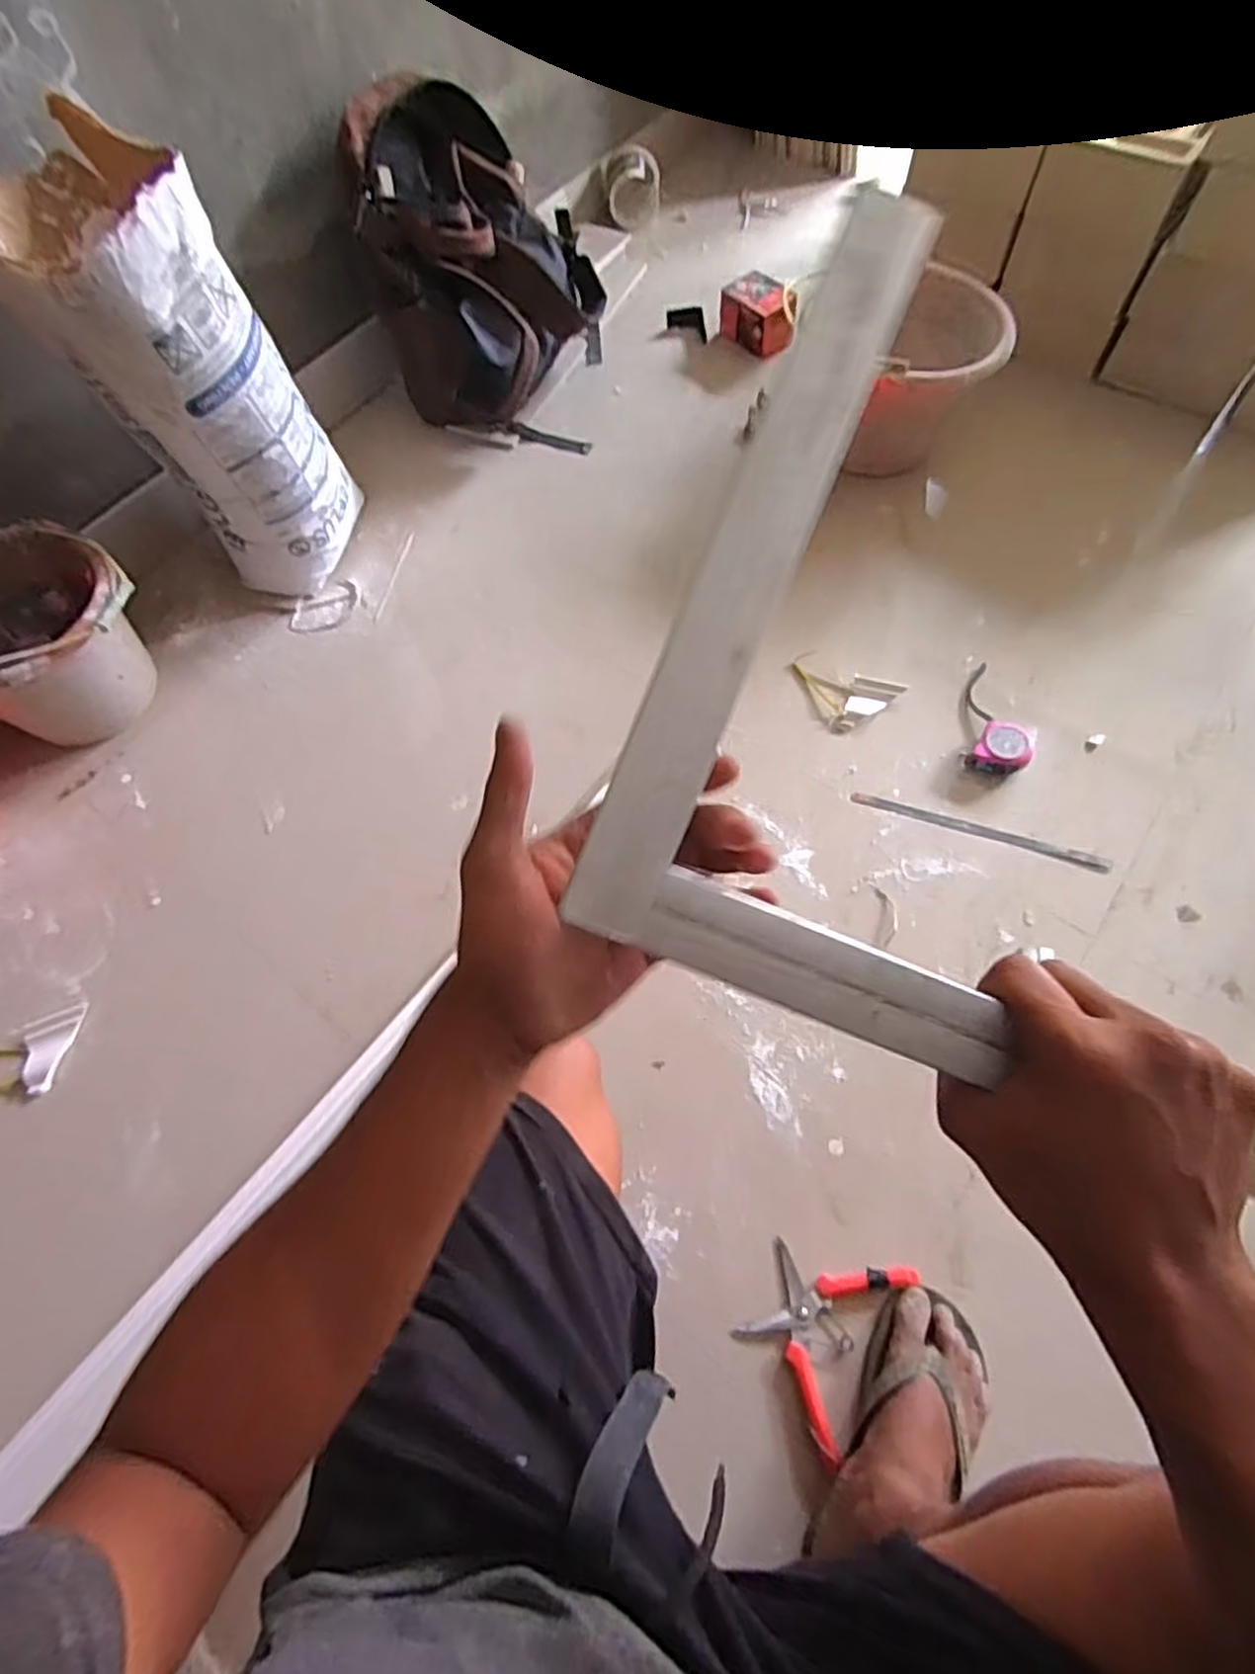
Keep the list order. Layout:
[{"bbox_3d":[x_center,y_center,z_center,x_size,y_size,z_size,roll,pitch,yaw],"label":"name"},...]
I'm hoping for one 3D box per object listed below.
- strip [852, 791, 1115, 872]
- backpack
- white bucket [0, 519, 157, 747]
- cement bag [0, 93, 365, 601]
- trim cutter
[{"bbox_3d":[0.430,-0.009,0.899,0.300,0.007,0.022,17,66,11],"label":"strip"},{"bbox_3d":[-0.242,-0.950,1.227,0.354,0.355,0.388,1,64,4],"label":"backpack"},{"bbox_3d":[-0.797,-0.257,0.995,0.276,0.194,0.264,-2,63,4],"label":"white bucket"},{"bbox_3d":[-0.574,-0.590,0.994,0.256,0.489,0.266,-31,65,-11],"label":"cement bag"},{"bbox_3d":[0.178,0.452,0.680,0.115,0.022,0.168,30,69,16],"label":"trim cutter"}]

